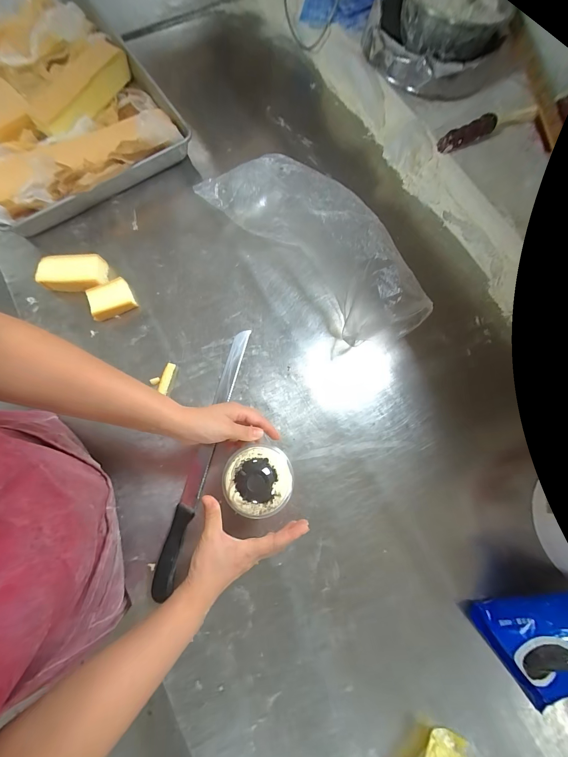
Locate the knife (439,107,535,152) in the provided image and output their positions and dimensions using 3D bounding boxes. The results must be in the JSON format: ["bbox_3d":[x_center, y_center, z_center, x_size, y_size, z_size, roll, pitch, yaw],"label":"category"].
[{"bbox_3d":[0.359,-0.448,0.527,0.186,0.029,0.028,-22,78,-5],"label":"knife"}]

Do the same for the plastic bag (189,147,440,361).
[{"bbox_3d":[0.058,-0.217,0.500,0.160,0.125,0.392,-39,80,-8],"label":"plastic bag"}]

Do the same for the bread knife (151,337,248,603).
[{"bbox_3d":[-0.125,0.108,0.470,0.031,0.032,0.410,14,77,3],"label":"bread knife"}]

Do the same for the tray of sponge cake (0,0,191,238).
[{"bbox_3d":[-0.505,-0.615,0.611,0.405,0.079,0.650,-28,78,-6],"label":"tray of sponge cake"}]

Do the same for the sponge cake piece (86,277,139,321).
[{"bbox_3d":[-0.308,-0.140,0.530,0.072,0.027,0.051,-27,78,-6],"label":"sponge cake piece"}]

